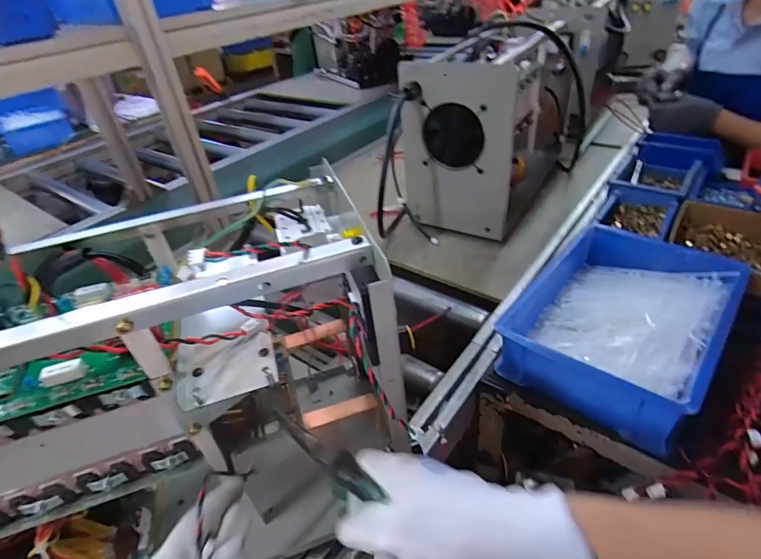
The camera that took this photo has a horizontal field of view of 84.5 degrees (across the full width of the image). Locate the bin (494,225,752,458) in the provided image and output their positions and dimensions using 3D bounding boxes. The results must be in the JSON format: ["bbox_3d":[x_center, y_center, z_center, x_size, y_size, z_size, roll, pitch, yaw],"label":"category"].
[{"bbox_3d":[0.312,0.043,0.541,0.203,0.070,0.308,26,48,35],"label":"bin"}]

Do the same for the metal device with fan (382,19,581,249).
[{"bbox_3d":[0.268,-0.333,0.875,0.213,0.343,0.500,24,47,33],"label":"metal device with fan"}]

